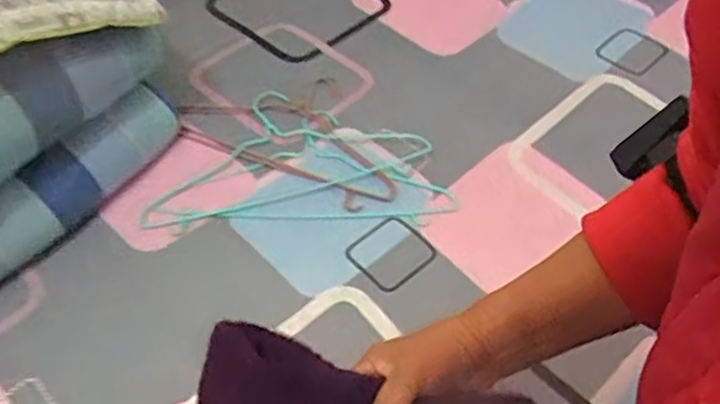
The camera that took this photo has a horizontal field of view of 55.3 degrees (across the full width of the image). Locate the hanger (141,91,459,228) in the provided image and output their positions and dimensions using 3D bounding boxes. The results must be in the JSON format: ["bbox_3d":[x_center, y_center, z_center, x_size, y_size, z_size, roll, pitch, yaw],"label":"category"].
[{"bbox_3d":[-0.094,-0.079,1.078,0.451,0.037,0.253,-2,50,-1],"label":"hanger"}]

